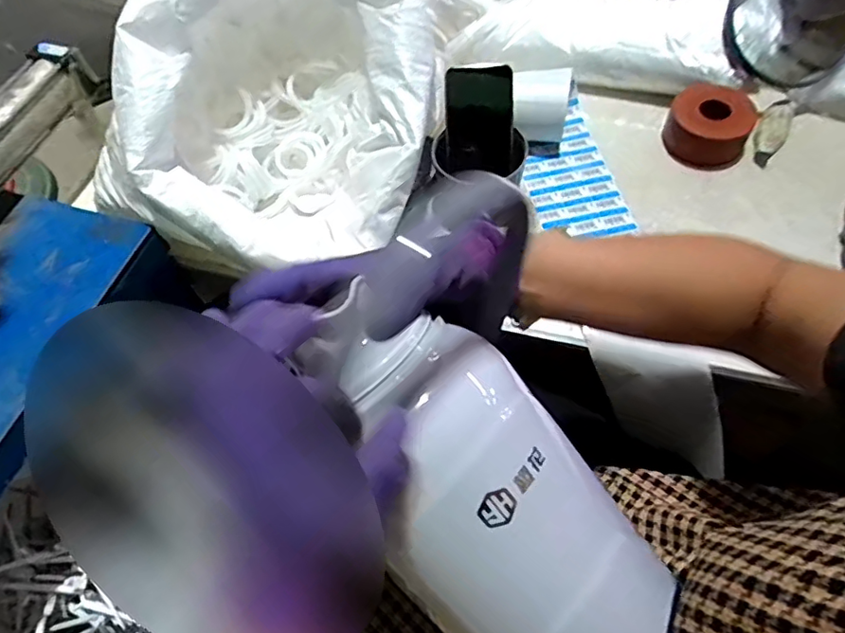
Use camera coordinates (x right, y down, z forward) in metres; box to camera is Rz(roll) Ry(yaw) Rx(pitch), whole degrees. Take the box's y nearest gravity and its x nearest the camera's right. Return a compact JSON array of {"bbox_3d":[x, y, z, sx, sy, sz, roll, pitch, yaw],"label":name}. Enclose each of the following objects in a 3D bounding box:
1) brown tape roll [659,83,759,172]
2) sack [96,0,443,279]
[{"bbox_3d":[0.373,-0.249,0.738,0.103,0.064,0.115,27,66,19],"label":"brown tape roll"},{"bbox_3d":[-0.156,-0.237,0.615,0.318,0.247,0.349,25,65,18],"label":"sack"}]

